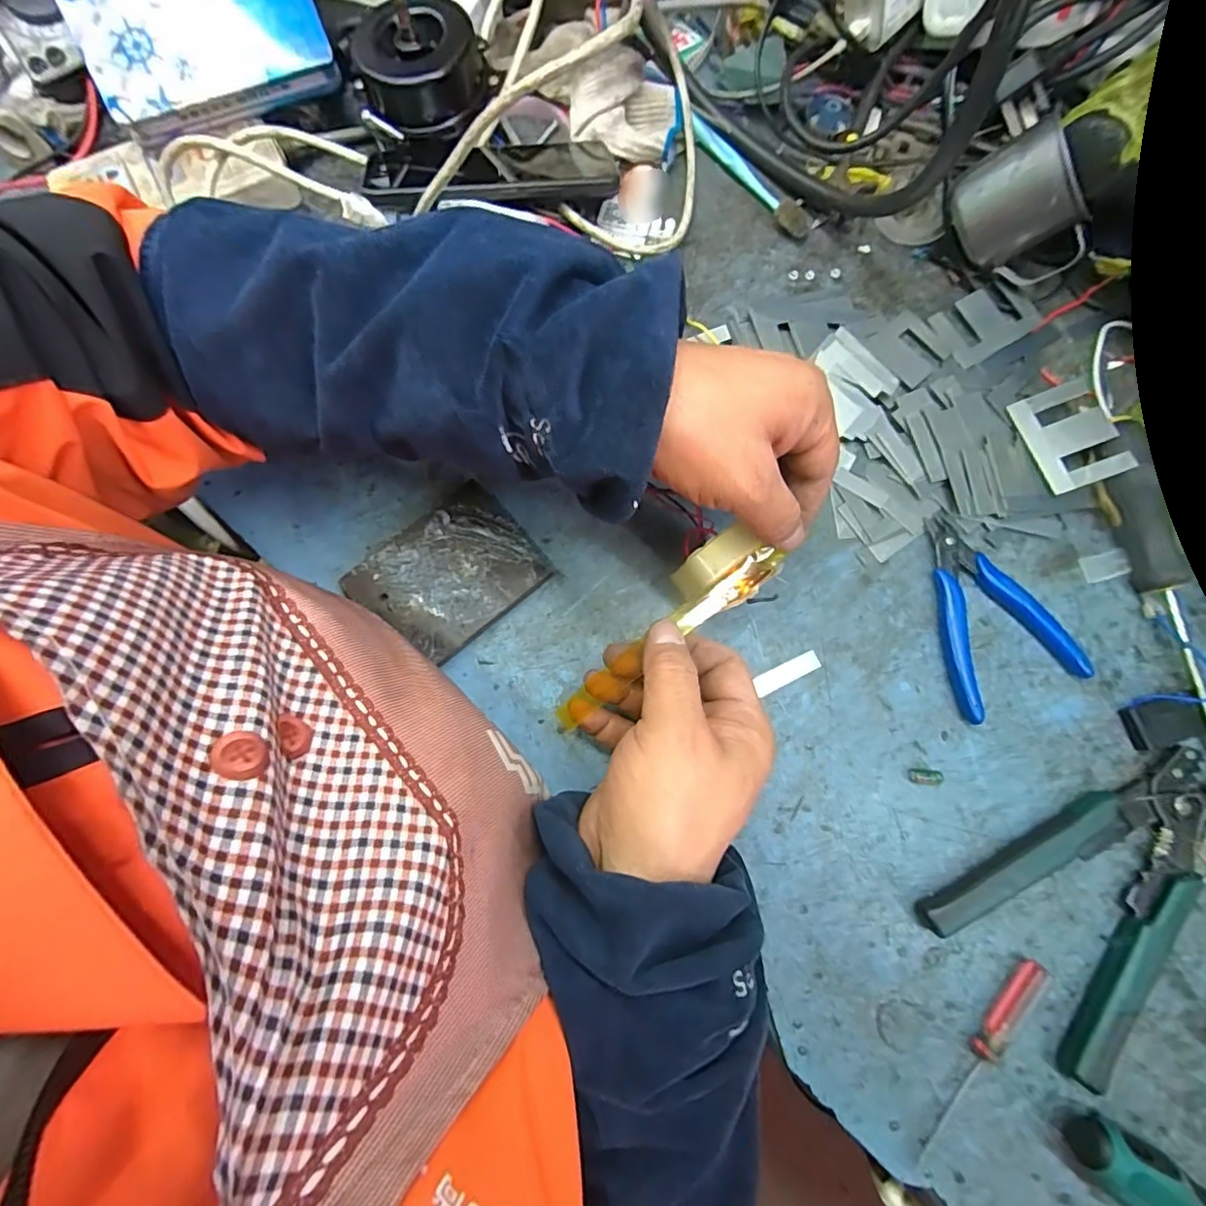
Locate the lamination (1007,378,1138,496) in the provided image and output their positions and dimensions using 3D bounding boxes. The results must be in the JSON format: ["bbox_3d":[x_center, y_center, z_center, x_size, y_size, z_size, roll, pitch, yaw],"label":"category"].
[{"bbox_3d":[0.293,-0.105,0.346,0.044,0.004,0.066,-21,74,17],"label":"lamination"}]

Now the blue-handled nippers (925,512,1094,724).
[{"bbox_3d":[0.242,0.003,0.338,0.075,0.011,0.121,-9,79,-1],"label":"blue-handled nippers"}]

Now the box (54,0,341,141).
[{"bbox_3d":[-0.263,-0.376,0.359,0.145,0.021,0.099,-21,102,-6],"label":"box"}]

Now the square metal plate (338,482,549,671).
[{"bbox_3d":[-0.095,-0.016,0.346,0.100,0.015,0.079,-40,81,-7],"label":"square metal plate"}]

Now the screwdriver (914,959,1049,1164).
[{"bbox_3d":[0.198,0.238,0.289,0.011,0.011,0.114,37,82,7],"label":"screwdriver"}]

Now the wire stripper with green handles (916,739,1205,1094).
[{"bbox_3d":[0.282,0.168,0.301,0.182,0.019,0.108,-30,80,-5],"label":"wire stripper with green handles"}]

